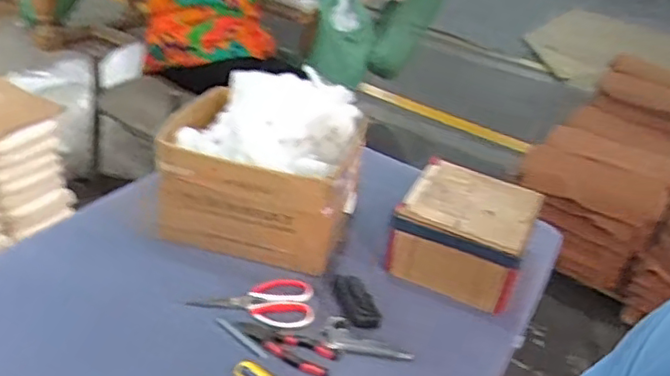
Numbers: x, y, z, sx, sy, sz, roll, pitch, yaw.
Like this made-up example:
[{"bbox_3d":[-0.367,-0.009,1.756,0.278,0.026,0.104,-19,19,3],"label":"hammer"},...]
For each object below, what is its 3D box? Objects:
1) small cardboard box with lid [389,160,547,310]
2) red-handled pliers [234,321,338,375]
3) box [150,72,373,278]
[{"bbox_3d":[0.214,0.079,1.076,0.211,0.134,0.174,17,33,15],"label":"small cardboard box with lid"},{"bbox_3d":[-0.075,0.226,0.906,0.153,0.009,0.057,17,33,15],"label":"red-handled pliers"},{"bbox_3d":[-0.124,-0.029,1.055,0.312,0.273,0.191,10,32,5],"label":"box"}]

